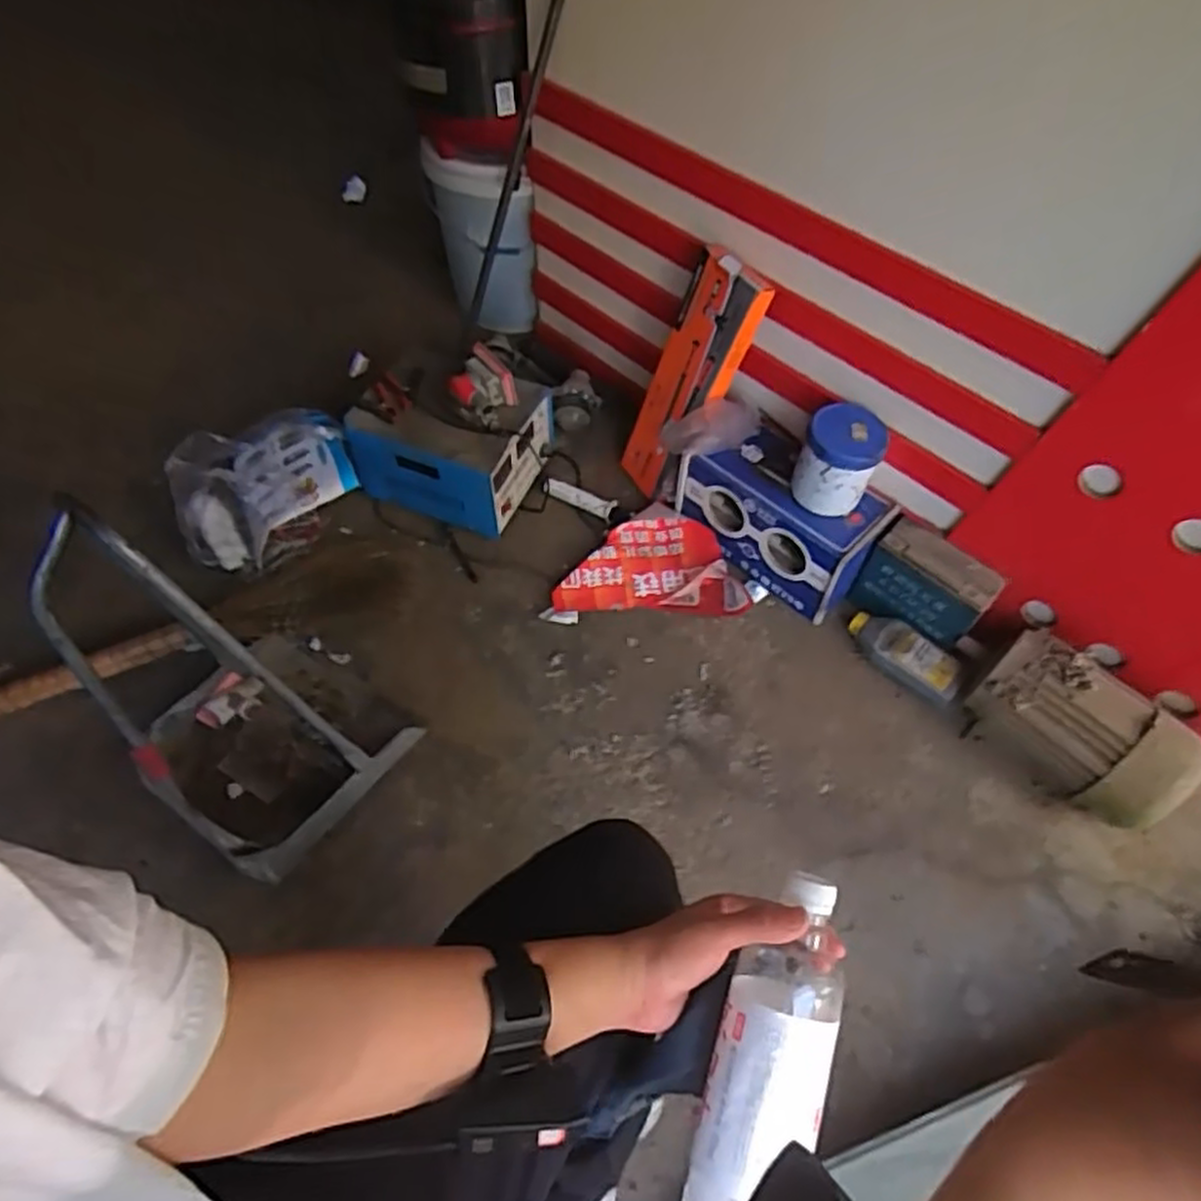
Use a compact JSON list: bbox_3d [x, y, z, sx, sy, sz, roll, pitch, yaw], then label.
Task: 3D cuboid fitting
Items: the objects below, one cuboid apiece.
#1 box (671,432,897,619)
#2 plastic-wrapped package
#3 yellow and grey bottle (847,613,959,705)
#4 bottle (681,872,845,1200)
[{"bbox_3d":[0.300,-0.137,1.309,0.316,0.169,0.165,37,64,21],"label":"box"},{"bbox_3d":[-0.569,-0.193,1.303,0.296,0.164,0.217,-24,61,-15],"label":"plastic-wrapped package"},{"bbox_3d":[0.485,0.087,1.237,0.189,0.051,0.071,41,69,19],"label":"yellow and grey bottle"},{"bbox_3d":[0.097,0.290,0.465,0.068,0.061,0.240,22,80,11],"label":"bottle"}]

